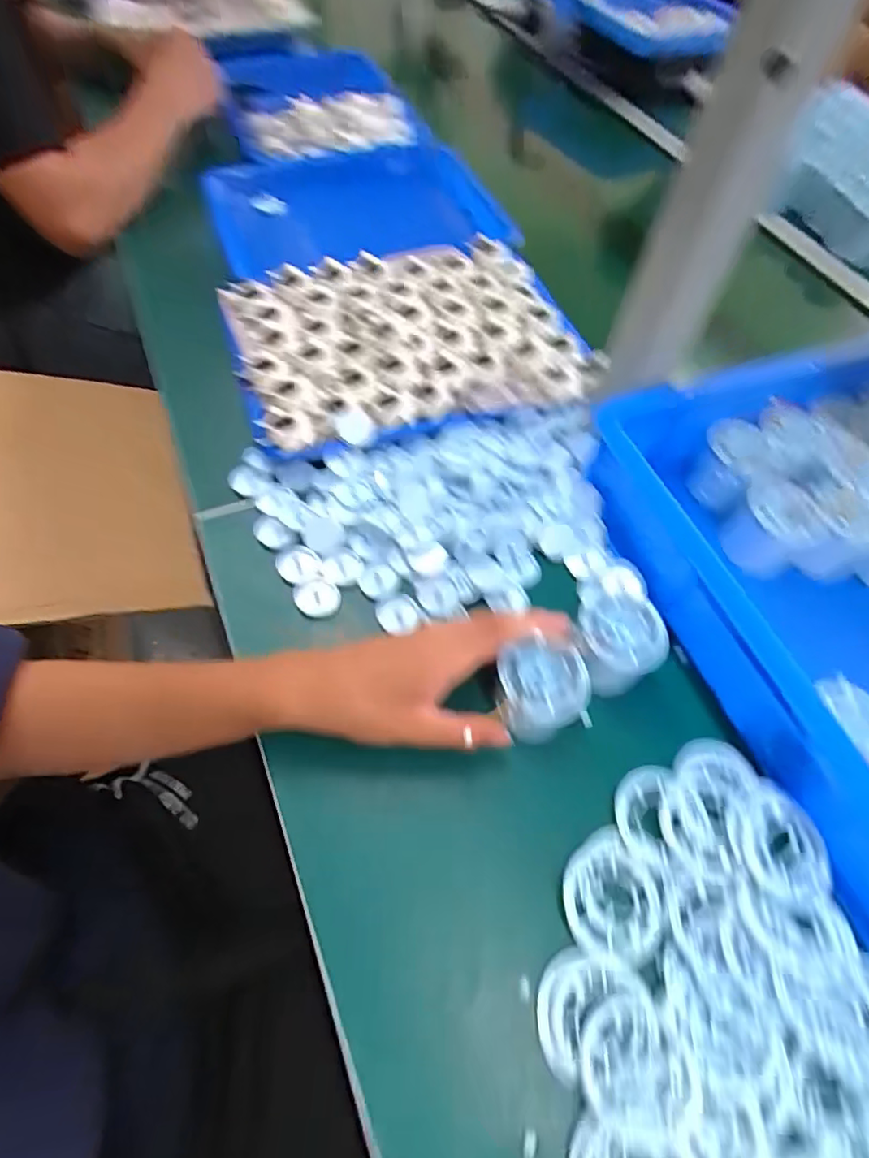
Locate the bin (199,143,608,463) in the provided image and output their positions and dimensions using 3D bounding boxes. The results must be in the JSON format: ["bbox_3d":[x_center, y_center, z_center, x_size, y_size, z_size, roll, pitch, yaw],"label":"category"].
[{"bbox_3d":[-0.059,-0.330,0.661,0.343,0.102,0.511,-12,59,-11],"label":"bin"}]

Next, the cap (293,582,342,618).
[{"bbox_3d":[-0.090,0.014,0.439,0.037,0.004,0.030,12,63,7],"label":"cap"}]

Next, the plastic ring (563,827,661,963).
[{"bbox_3d":[0.104,0.188,0.337,0.057,0.010,0.060,0,62,1],"label":"plastic ring"}]

